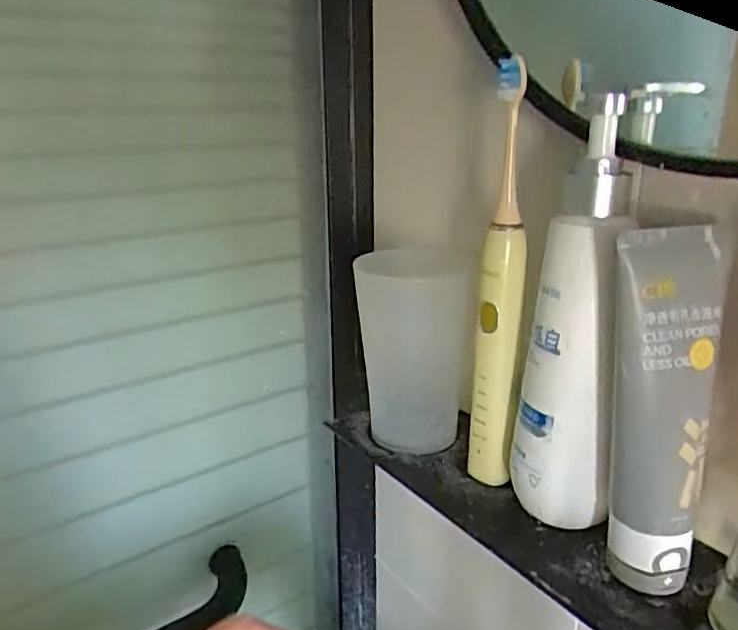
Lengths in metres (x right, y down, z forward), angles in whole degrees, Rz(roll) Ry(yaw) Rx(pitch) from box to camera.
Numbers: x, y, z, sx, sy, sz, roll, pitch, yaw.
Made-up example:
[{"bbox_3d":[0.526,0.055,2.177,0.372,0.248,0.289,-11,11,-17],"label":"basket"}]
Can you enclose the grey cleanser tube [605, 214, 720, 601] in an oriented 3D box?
[{"bbox_3d":[0.130,0.043,0.277,0.042,0.165,0.035,-5,13,2],"label":"grey cleanser tube"}]

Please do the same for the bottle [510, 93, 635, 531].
[{"bbox_3d":[0.099,0.008,0.291,0.047,0.202,0.037,9,22,22],"label":"bottle"}]

